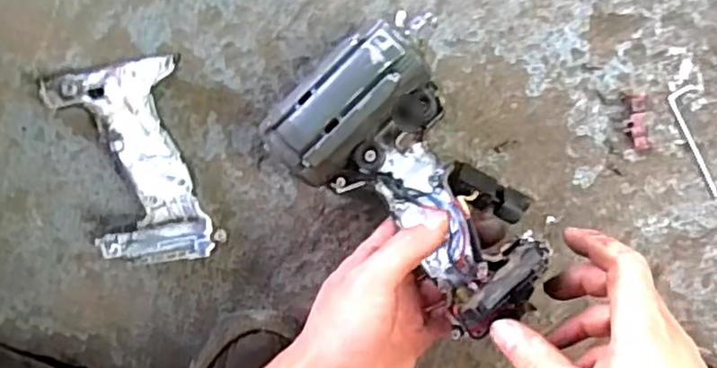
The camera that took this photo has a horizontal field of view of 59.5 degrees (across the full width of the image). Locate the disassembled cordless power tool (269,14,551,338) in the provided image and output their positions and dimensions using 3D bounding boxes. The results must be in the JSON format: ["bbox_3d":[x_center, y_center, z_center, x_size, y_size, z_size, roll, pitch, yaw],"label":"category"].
[{"bbox_3d":[0.043,-0.002,0.417,0.123,0.094,0.205,-40,93,4],"label":"disassembled cordless power tool"}]

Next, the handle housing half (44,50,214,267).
[{"bbox_3d":[-0.164,-0.013,0.465,0.089,0.033,0.148,-13,98,3],"label":"handle housing half"}]

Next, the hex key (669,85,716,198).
[{"bbox_3d":[0.258,-0.032,0.471,0.020,0.004,0.086,-27,97,3],"label":"hex key"}]

